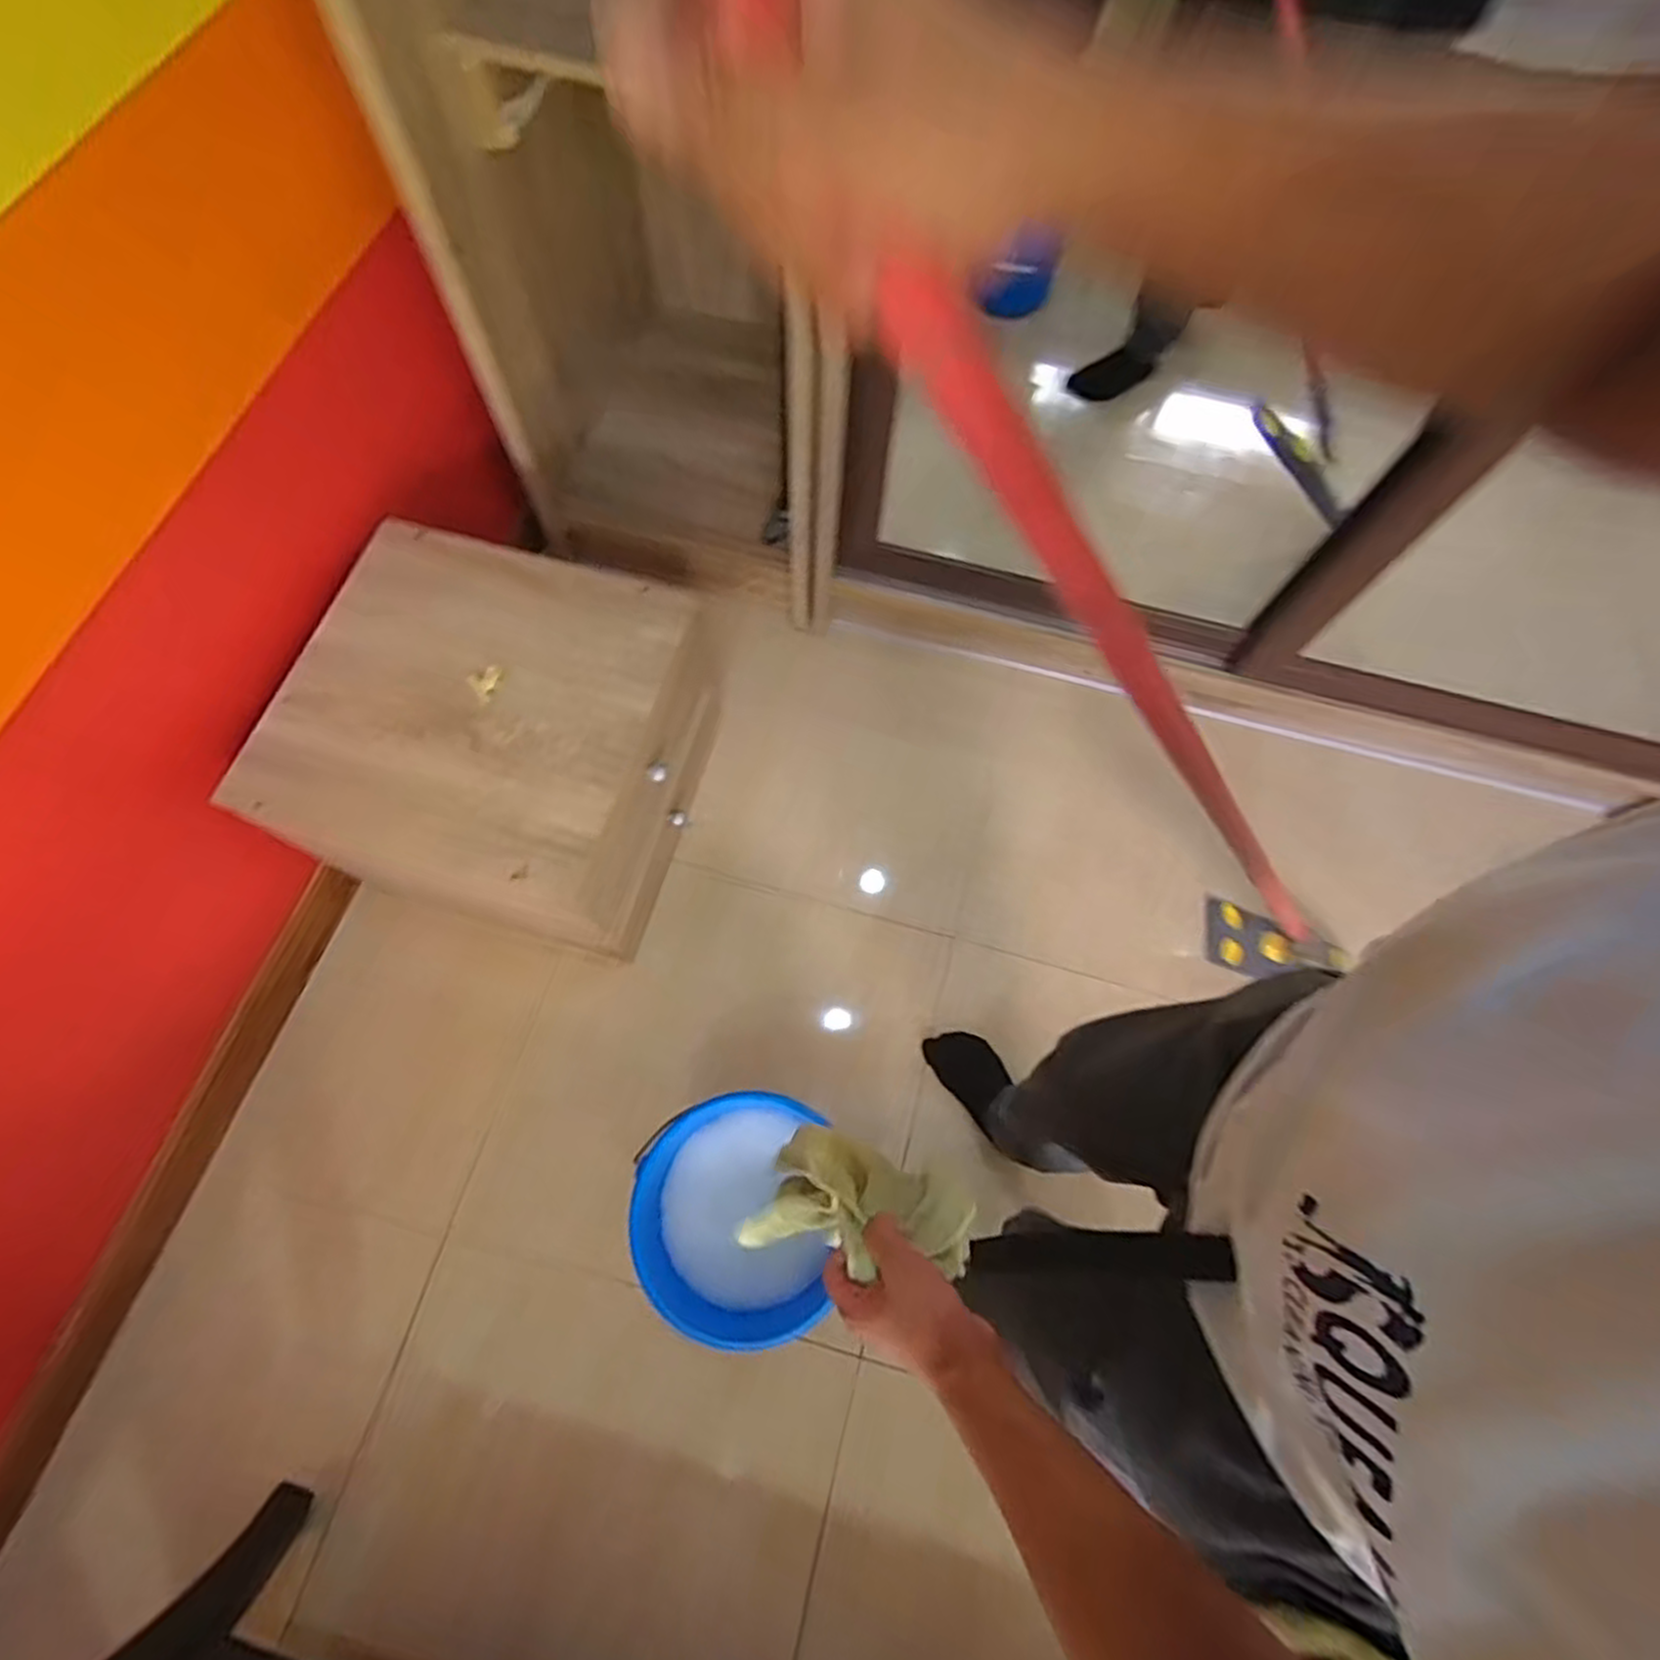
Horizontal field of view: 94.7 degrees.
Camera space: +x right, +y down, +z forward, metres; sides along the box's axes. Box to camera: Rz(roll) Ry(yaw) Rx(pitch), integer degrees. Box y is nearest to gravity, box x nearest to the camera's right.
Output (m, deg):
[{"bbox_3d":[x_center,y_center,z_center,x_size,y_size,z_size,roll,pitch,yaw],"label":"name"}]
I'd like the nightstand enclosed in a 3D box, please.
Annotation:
[{"bbox_3d":[-0.445,-0.101,1.109,0.464,0.389,0.436,14,71,3],"label":"nightstand"}]

